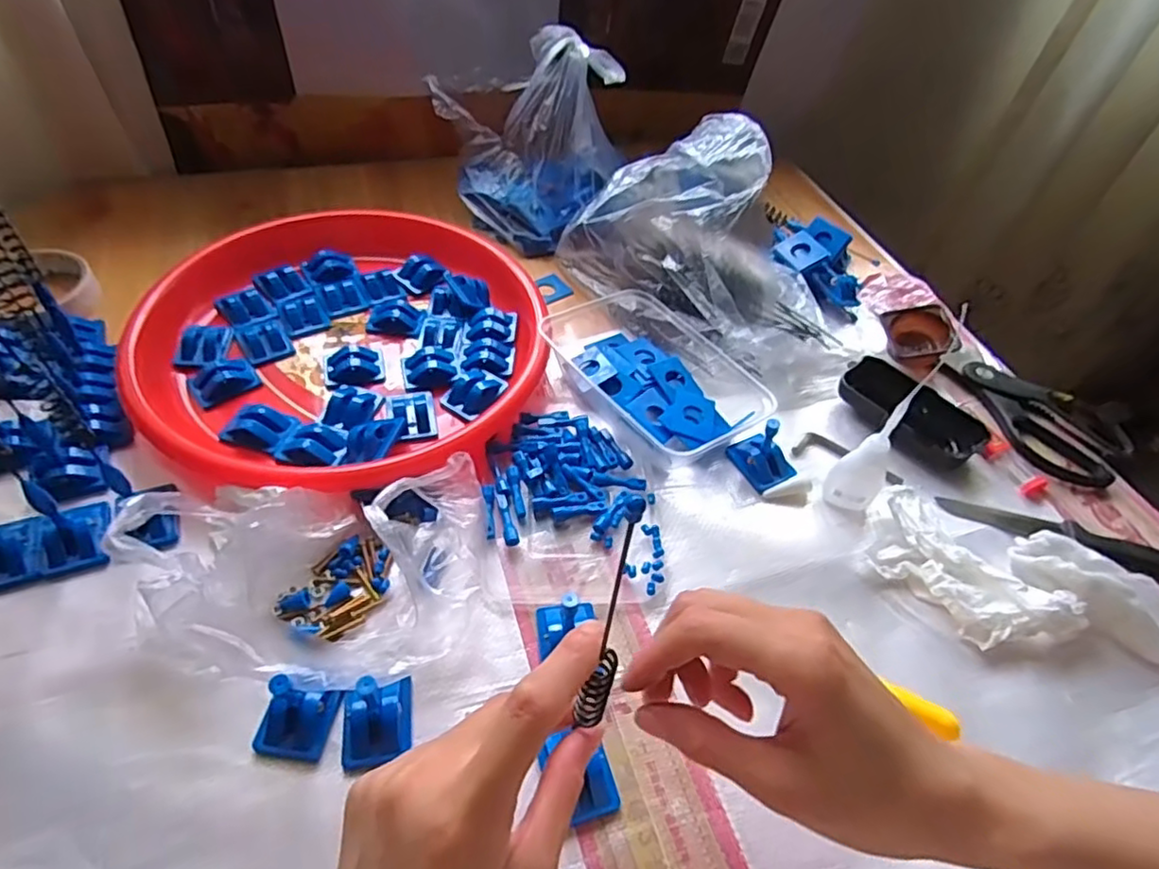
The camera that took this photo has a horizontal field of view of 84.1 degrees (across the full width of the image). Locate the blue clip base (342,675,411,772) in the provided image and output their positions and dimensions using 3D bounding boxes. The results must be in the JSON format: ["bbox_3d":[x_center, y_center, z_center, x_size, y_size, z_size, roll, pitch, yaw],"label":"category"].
[{"bbox_3d":[-0.103,0.138,0.319,0.033,0.040,0.040,-5,51,-11],"label":"blue clip base"}]

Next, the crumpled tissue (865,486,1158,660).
[{"bbox_3d":[0.274,0.095,0.399,0.181,0.035,0.083,26,52,15],"label":"crumpled tissue"}]

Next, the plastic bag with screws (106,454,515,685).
[{"bbox_3d":[-0.144,0.075,0.360,0.193,0.052,0.127,-5,51,-10],"label":"plastic bag with screws"}]

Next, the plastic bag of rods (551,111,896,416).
[{"bbox_3d":[0.122,-0.160,0.534,0.267,0.125,0.136,33,54,20],"label":"plastic bag of rods"}]

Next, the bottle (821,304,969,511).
[{"bbox_3d":[0.192,-0.003,0.398,0.031,0.142,0.024,34,55,20],"label":"bottle"}]

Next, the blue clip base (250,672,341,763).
[{"bbox_3d":[-0.142,0.137,0.315,0.033,0.042,0.032,9,50,1],"label":"blue clip base"}]

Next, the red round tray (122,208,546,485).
[{"bbox_3d":[-0.175,-0.076,0.490,0.286,0.034,0.266,3,50,-4],"label":"red round tray"}]

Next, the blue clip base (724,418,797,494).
[{"bbox_3d":[0.133,0.008,0.454,0.029,0.045,0.044,-22,56,-23],"label":"blue clip base"}]

